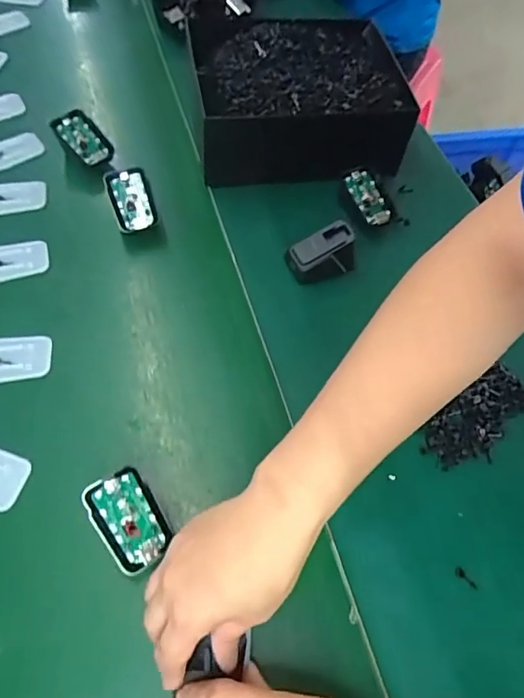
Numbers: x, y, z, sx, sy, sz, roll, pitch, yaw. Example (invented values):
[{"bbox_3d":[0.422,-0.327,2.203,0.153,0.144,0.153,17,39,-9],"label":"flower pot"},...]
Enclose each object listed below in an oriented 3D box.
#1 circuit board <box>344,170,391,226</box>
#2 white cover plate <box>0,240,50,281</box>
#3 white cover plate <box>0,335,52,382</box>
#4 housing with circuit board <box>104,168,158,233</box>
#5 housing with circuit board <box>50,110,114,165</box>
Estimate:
[{"bbox_3d":[0.115,-0.164,0.548,0.032,0.007,0.064,-23,80,-16],"label":"circuit board"},{"bbox_3d":[-0.253,-0.089,0.514,0.069,0.011,0.038,-16,62,-12],"label":"white cover plate"},{"bbox_3d":[-0.226,0.008,0.455,0.070,0.007,0.045,-5,60,-6],"label":"white cover plate"},{"bbox_3d":[-0.136,-0.156,0.525,0.042,0.015,0.066,-18,88,-3],"label":"housing with circuit board"},{"bbox_3d":[-0.203,-0.239,0.575,0.041,0.008,0.069,-40,91,-17],"label":"housing with circuit board"}]

